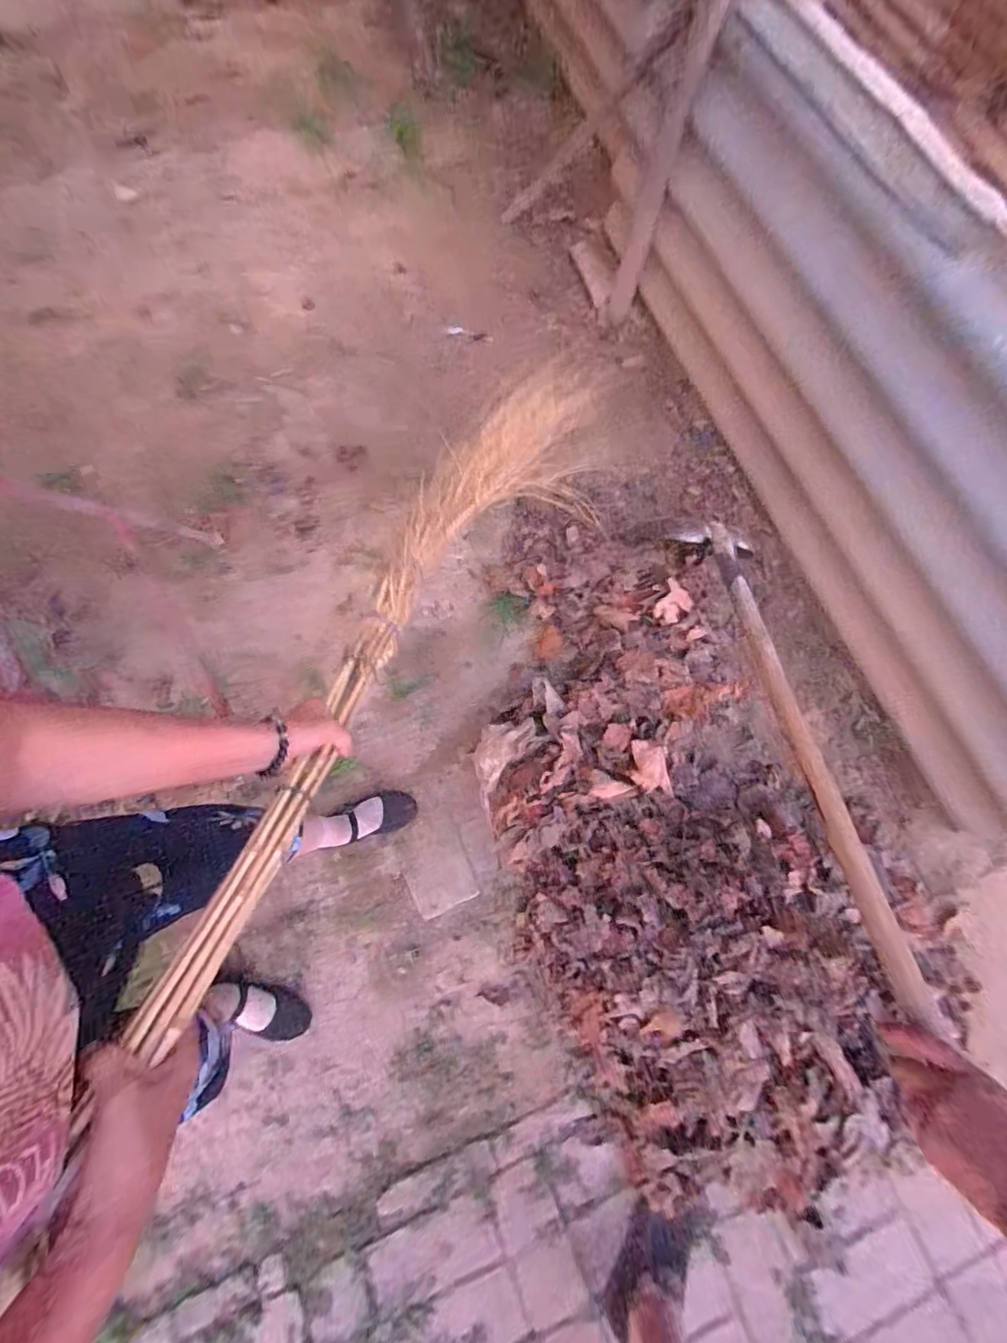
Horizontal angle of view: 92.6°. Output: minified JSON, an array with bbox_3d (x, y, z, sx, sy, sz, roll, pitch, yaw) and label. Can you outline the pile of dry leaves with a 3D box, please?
[{"bbox_3d":[0.338,0.226,0.997,0.764,0.353,1.390,-23,78,-5],"label":"pile of dry leaves"}]

